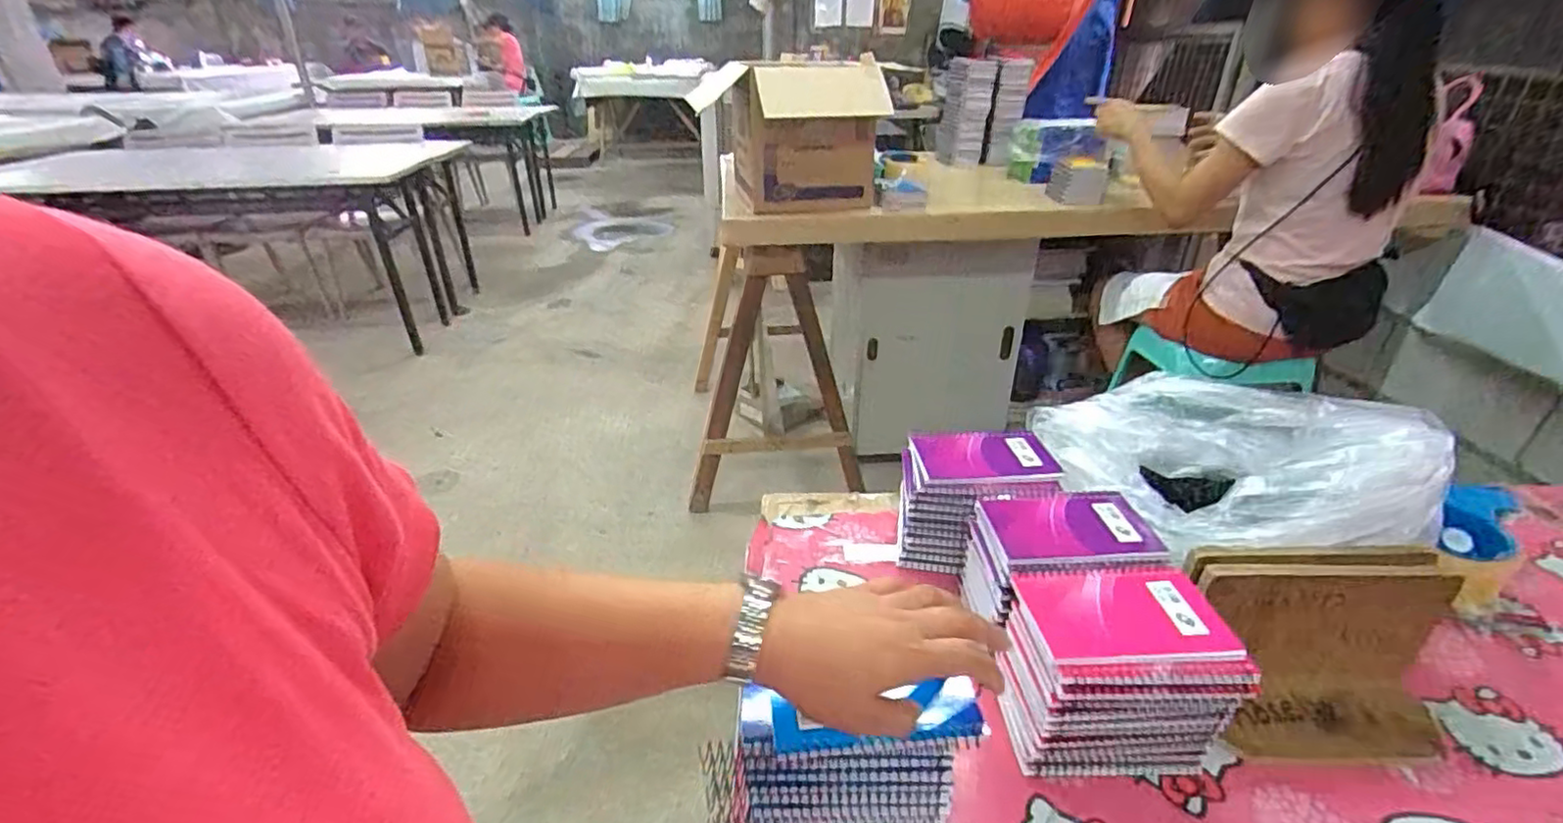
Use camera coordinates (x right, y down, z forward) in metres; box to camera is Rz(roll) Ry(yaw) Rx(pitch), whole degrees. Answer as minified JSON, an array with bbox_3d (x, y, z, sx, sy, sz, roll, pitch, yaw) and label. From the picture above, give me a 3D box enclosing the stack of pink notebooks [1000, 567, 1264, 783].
[{"bbox_3d":[0.241,0.196,0.497,0.146,0.115,0.100,0,30,2],"label":"stack of pink notebooks"}]

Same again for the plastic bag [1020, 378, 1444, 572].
[{"bbox_3d":[0.362,0.045,0.565,0.298,0.117,0.147,20,36,32],"label":"plastic bag"}]

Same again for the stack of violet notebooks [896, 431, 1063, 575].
[{"bbox_3d":[0.192,0.092,0.669,0.150,0.110,0.102,-3,30,-3],"label":"stack of violet notebooks"}]

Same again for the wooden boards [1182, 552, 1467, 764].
[{"bbox_3d":[0.412,0.182,0.501,0.190,0.129,0.099,1,30,4],"label":"wooden boards"}]

